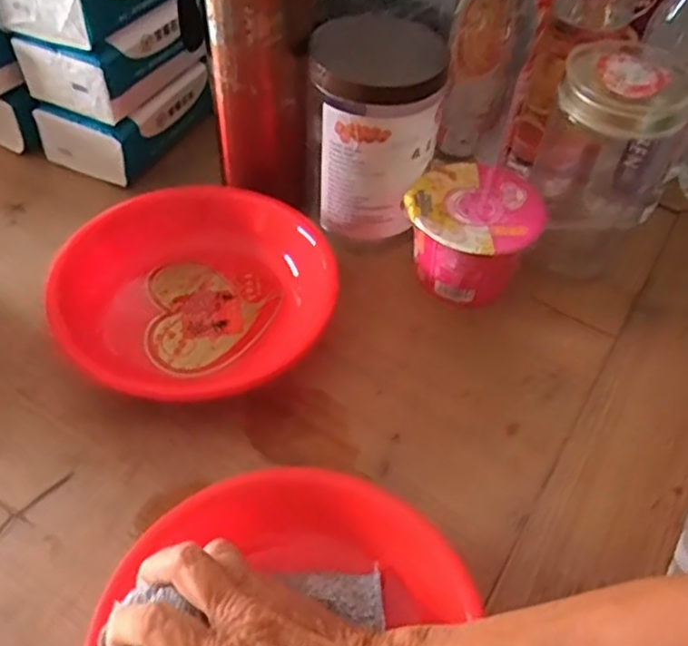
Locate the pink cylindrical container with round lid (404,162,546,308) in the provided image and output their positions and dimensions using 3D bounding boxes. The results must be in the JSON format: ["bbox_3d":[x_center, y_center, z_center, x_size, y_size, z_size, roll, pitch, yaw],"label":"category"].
[{"bbox_3d":[0.093,-0.065,0.528,0.093,0.071,0.087,2,51,-2],"label":"pink cylindrical container with round lid"}]

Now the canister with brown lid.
[{"bbox_3d":[0.022,-0.146,0.517,0.092,0.147,0.084,6,51,1],"label":"canister with brown lid"}]

